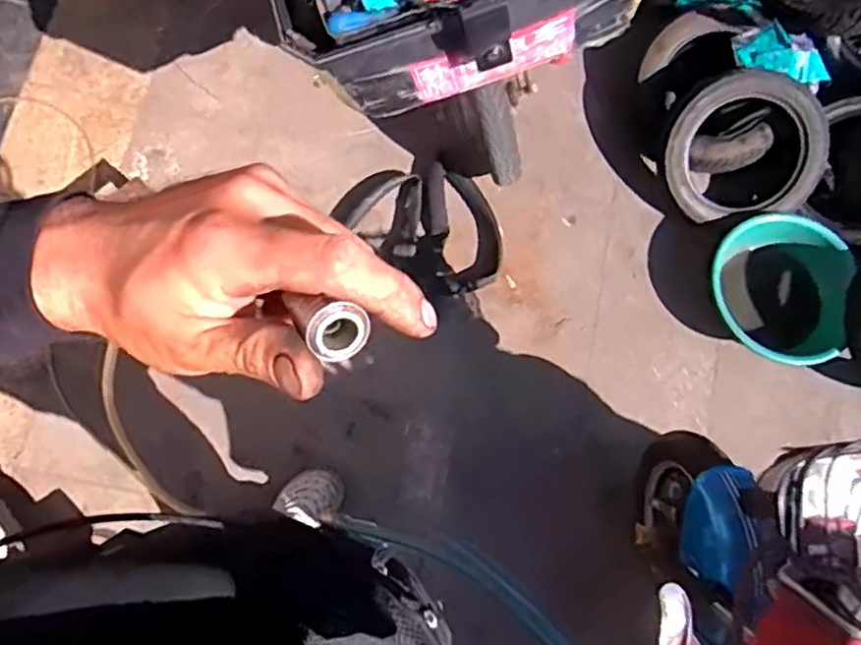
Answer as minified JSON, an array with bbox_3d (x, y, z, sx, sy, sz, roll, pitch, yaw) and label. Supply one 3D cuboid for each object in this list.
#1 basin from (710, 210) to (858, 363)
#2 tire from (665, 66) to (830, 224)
[{"bbox_3d":[0.804,-0.078,1.563,0.293,0.087,0.317,0,78,-1],"label":"basin"},{"bbox_3d":[0.728,-0.411,1.564,0.343,0.103,0.343,4,110,10],"label":"tire"}]

